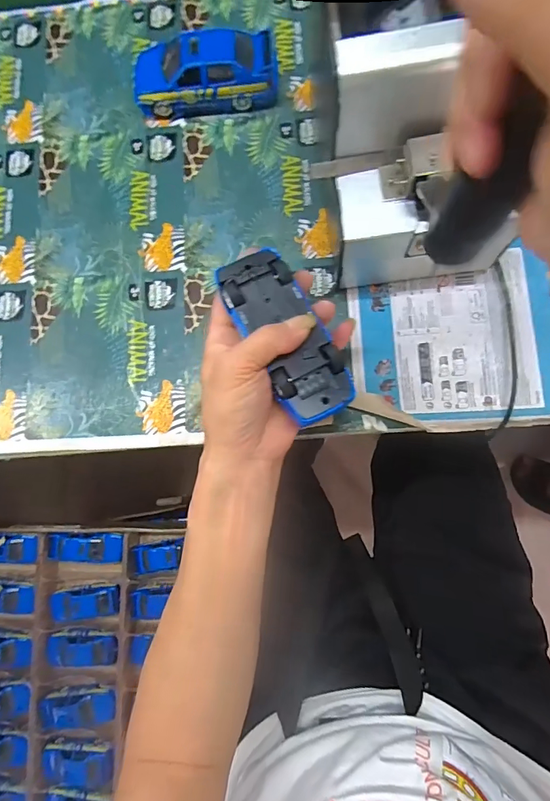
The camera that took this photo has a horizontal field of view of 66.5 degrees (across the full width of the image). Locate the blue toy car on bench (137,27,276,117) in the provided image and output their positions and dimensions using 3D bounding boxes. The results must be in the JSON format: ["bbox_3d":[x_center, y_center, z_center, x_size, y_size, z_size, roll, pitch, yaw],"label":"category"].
[{"bbox_3d":[-0.062,-0.289,0.372,0.127,0.044,0.050,-1,80,5],"label":"blue toy car on bench"}]

